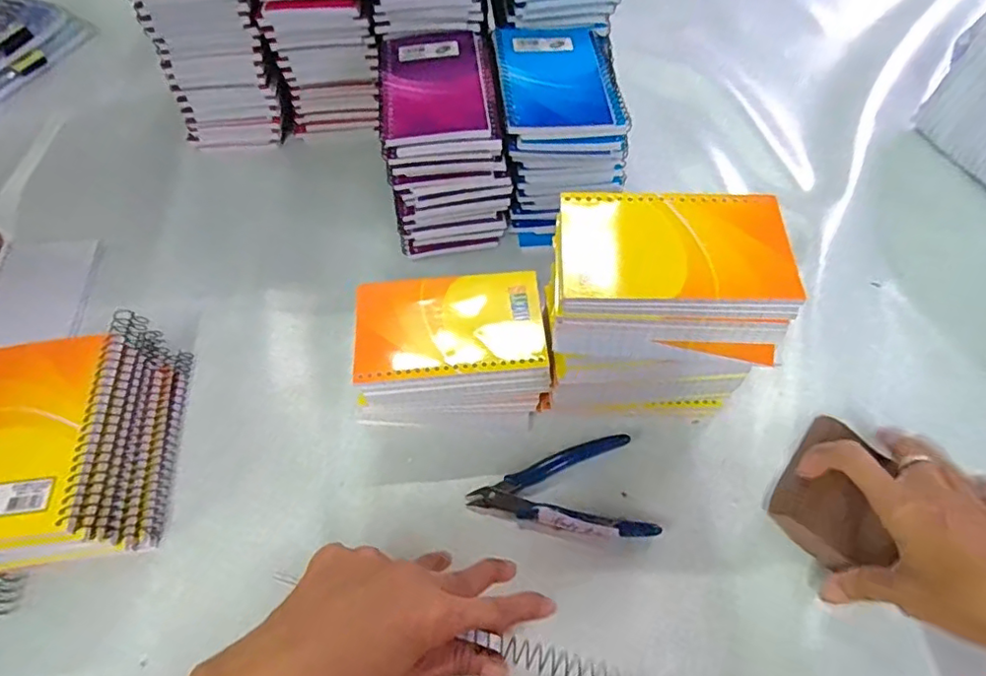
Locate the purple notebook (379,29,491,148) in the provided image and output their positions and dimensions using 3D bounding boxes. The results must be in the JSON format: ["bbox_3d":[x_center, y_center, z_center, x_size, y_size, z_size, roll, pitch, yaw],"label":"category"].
[{"bbox_3d":[-0.047,-0.208,0.473,0.084,0.011,0.133,-5,58,-2],"label":"purple notebook"}]

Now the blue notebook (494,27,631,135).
[{"bbox_3d":[0.056,-0.217,0.474,0.099,0.007,0.141,-4,57,-2],"label":"blue notebook"}]

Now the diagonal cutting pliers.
[{"bbox_3d":[0.045,0.101,0.401,0.119,0.010,0.069,-1,56,2],"label":"diagonal cutting pliers"}]

